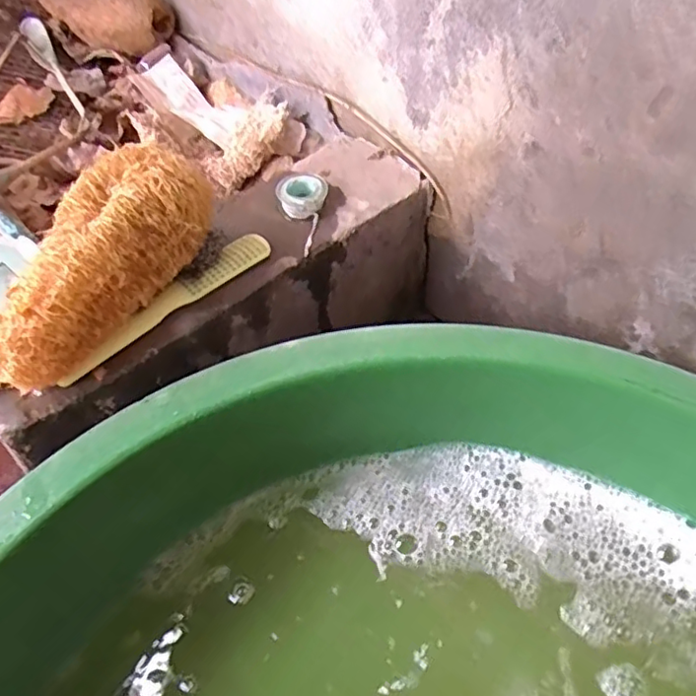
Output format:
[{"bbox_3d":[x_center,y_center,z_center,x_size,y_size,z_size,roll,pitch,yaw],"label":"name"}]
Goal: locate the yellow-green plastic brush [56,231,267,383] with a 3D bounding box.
[{"bbox_3d":[-0.143,-0.036,0.509,0.026,0.026,0.207,32,59,25],"label":"yellow-green plastic brush"}]

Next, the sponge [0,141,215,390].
[{"bbox_3d":[-0.193,-0.064,0.467,0.086,0.080,0.215,27,75,23],"label":"sponge"}]

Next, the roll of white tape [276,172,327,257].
[{"bbox_3d":[-0.040,-0.132,0.587,0.046,0.020,0.098,-10,51,-5],"label":"roll of white tape"}]

